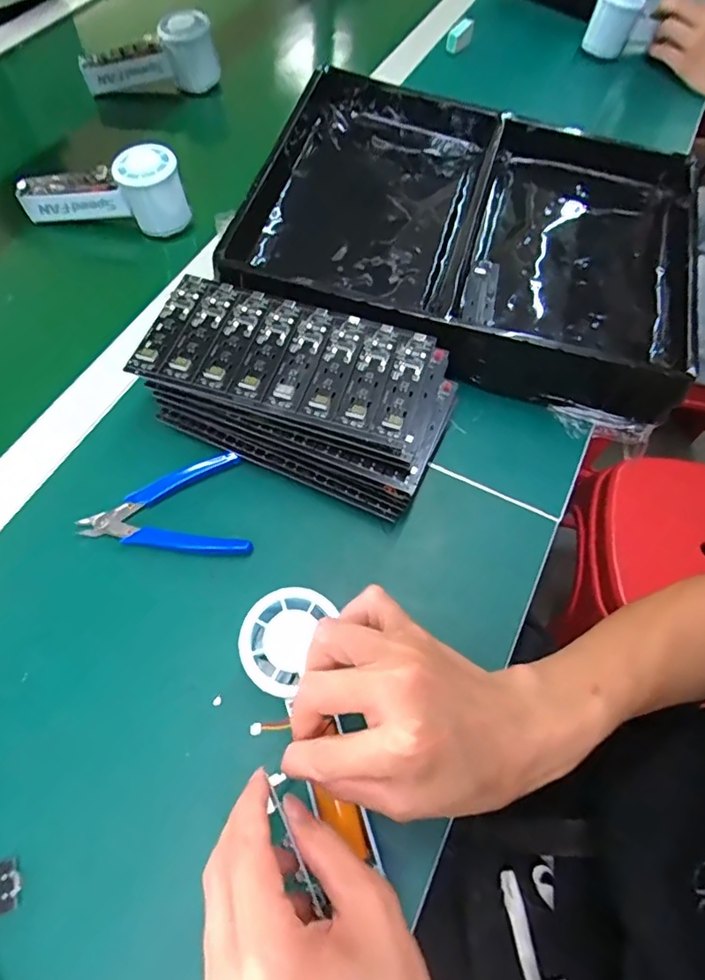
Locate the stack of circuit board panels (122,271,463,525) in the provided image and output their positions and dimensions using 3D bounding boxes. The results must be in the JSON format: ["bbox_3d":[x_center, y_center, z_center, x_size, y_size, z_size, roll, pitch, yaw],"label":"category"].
[{"bbox_3d":[-0.039,-0.075,0.409,0.214,0.066,0.117,23,63,9],"label":"stack of circuit board panels"}]

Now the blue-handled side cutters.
[{"bbox_3d":[-0.132,0.014,0.385,0.111,0.009,0.076,-7,63,-7],"label":"blue-handled side cutters"}]

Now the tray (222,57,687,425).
[{"bbox_3d":[0.106,-0.228,0.496,0.363,0.076,0.292,15,62,5],"label":"tray"}]

